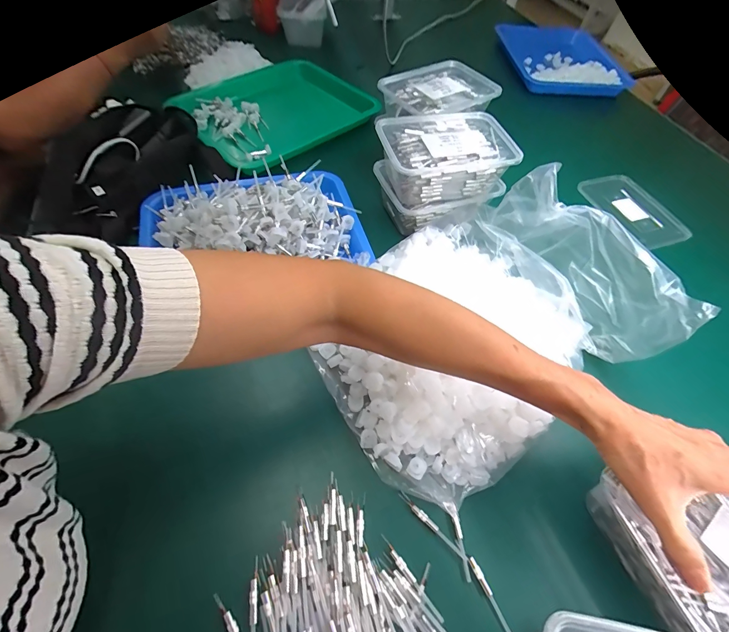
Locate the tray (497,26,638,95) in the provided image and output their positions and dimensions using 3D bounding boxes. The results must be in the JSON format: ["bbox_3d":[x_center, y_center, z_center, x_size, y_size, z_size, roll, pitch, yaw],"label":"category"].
[{"bbox_3d":[0.489,-0.648,0.872,0.270,0.031,0.319,5,57,-1],"label":"tray"}]

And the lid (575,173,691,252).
[{"bbox_3d":[0.456,-0.183,0.594,0.105,0.016,0.168,-15,60,-13],"label":"lid"}]

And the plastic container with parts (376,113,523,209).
[{"bbox_3d":[0.104,-0.220,0.483,0.170,0.065,0.120,-9,59,-9],"label":"plastic container with parts"}]

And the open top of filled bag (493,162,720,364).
[{"bbox_3d":[0.257,-0.068,0.415,0.064,0.107,0.256,-23,62,-17],"label":"open top of filled bag"}]

